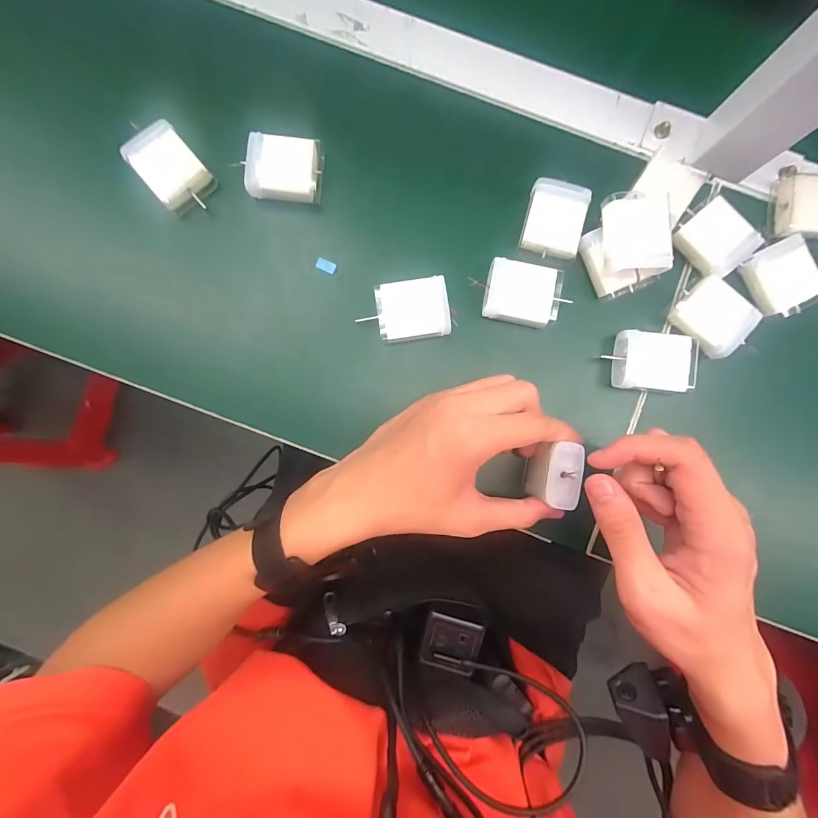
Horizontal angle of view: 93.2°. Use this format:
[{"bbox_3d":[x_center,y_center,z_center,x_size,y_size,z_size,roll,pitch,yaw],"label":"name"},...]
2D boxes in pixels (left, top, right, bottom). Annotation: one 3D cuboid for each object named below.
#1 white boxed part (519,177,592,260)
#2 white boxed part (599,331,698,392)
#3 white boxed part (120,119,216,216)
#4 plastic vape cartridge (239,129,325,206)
[{"bbox_3d":[0.106,-0.137,0.280,0.041,0.010,0.051,12,86,0],"label":"white boxed part"},{"bbox_3d":[0.177,-0.033,0.278,0.055,0.019,0.040,7,86,0],"label":"white boxed part"},{"bbox_3d":[-0.172,-0.173,0.280,0.040,0.022,0.052,-41,88,-3],"label":"white boxed part"},{"bbox_3d":[-0.090,-0.174,0.281,0.050,0.019,0.043,8,86,0],"label":"plastic vape cartridge"}]

